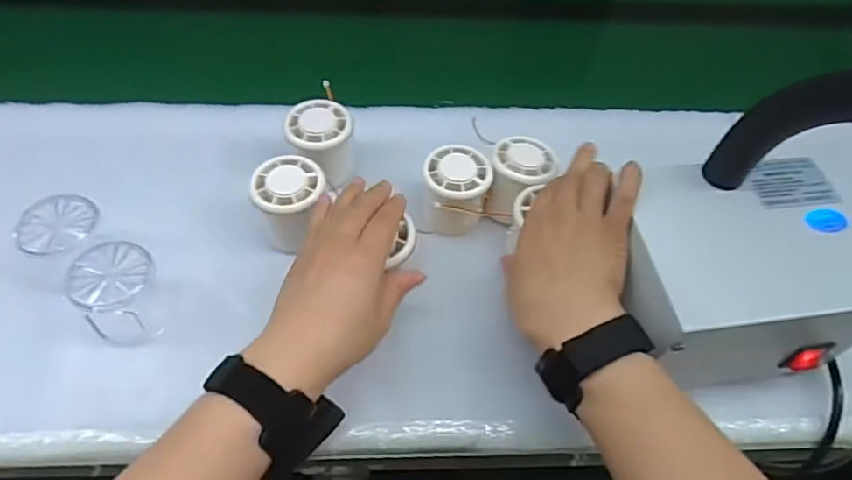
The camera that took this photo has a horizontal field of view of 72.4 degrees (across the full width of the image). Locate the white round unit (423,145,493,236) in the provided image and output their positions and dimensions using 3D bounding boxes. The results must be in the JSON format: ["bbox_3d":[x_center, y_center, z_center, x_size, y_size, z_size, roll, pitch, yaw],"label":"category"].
[{"bbox_3d":[0.024,-0.038,0.481,0.051,0.055,0.055,2,54,-3],"label":"white round unit"}]

